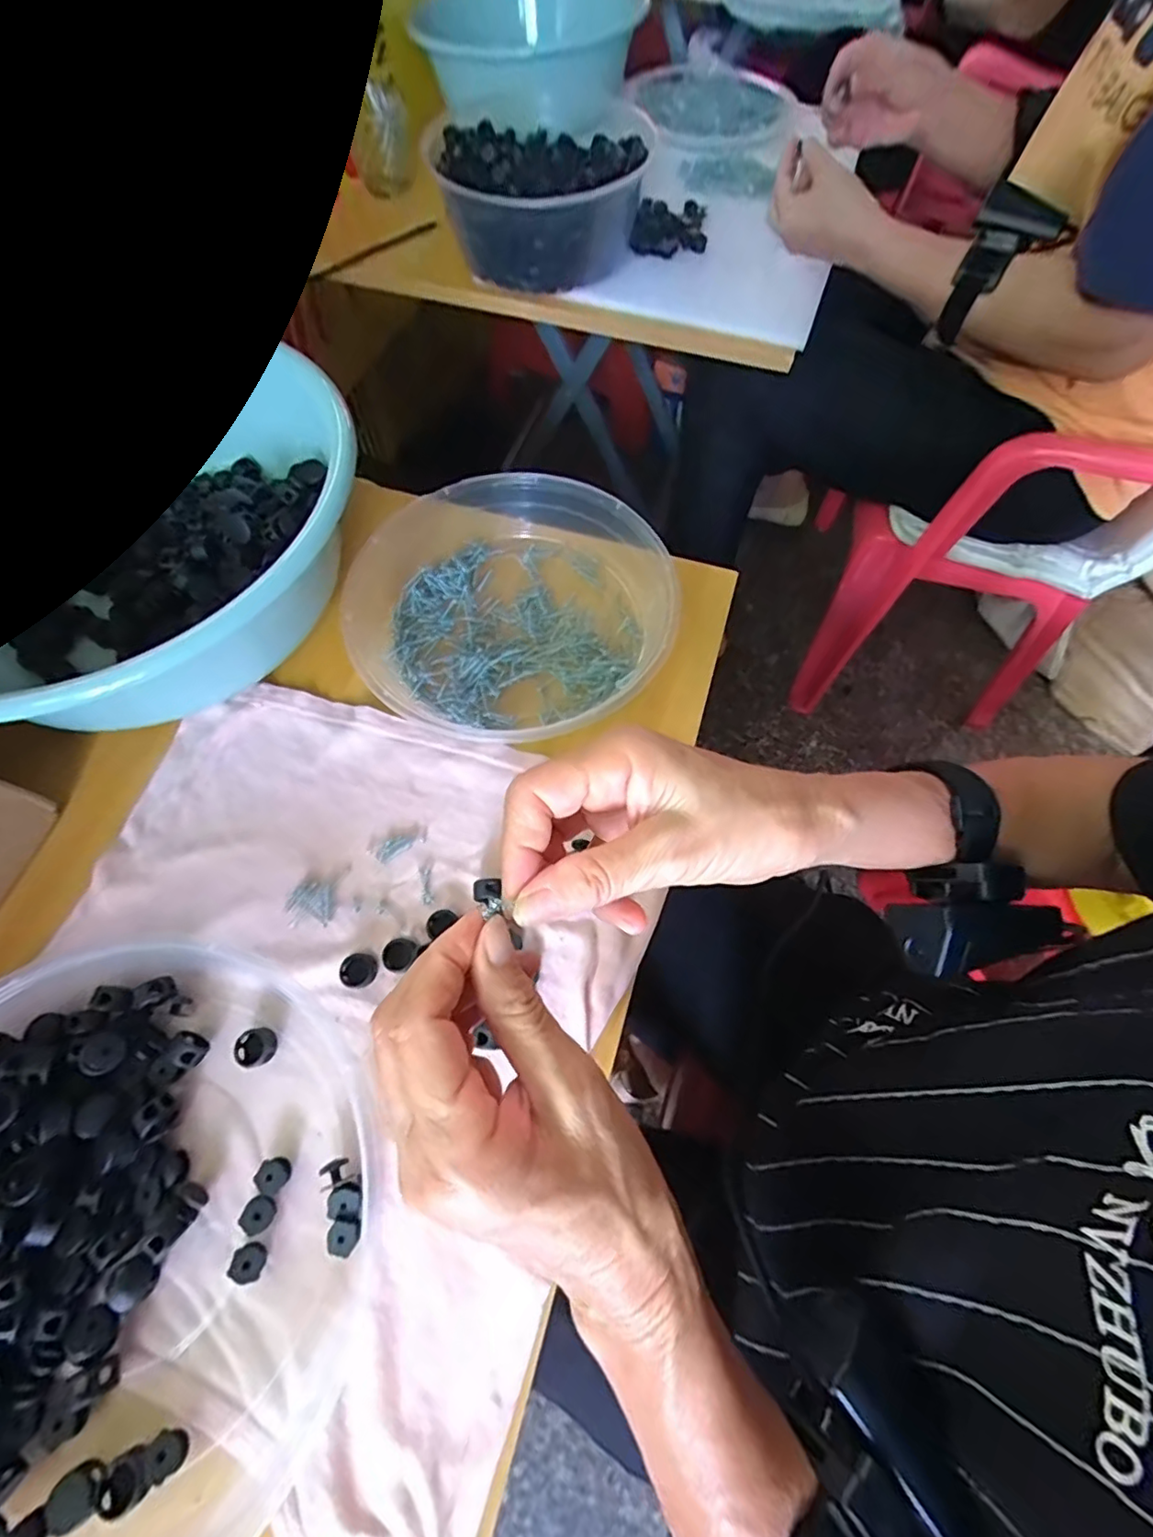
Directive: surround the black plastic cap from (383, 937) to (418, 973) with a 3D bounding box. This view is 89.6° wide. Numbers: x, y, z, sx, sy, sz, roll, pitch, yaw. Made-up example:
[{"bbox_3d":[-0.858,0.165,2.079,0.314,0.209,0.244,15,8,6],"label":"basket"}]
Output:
[{"bbox_3d":[-0.092,0.097,0.303,0.014,0.008,0.017,32,69,13],"label":"black plastic cap"}]

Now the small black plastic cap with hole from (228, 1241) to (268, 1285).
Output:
[{"bbox_3d":[-0.142,0.214,0.251,0.013,0.010,0.012,0,65,-1],"label":"small black plastic cap with hole"}]

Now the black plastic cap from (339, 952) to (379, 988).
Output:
[{"bbox_3d":[-0.112,0.104,0.300,0.017,0.007,0.017,0,65,-1],"label":"black plastic cap"}]

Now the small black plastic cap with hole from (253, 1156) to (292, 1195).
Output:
[{"bbox_3d":[-0.138,0.184,0.263,0.013,0.009,0.013,26,68,11],"label":"small black plastic cap with hole"}]

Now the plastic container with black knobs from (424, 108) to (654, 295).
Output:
[{"bbox_3d":[-0.039,-0.597,0.606,0.205,0.081,0.191,9,65,3],"label":"plastic container with black knobs"}]

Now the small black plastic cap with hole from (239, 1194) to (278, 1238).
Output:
[{"bbox_3d":[-0.141,0.198,0.258,0.013,0.011,0.014,0,65,-1],"label":"small black plastic cap with hole"}]

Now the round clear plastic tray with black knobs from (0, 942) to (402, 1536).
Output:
[{"bbox_3d":[-0.213,0.199,0.242,0.245,0.030,0.226,0,65,-1],"label":"round clear plastic tray with black knobs"}]

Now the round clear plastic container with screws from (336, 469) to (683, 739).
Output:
[{"bbox_3d":[-0.043,-0.106,0.380,0.212,0.038,0.193,10,66,4],"label":"round clear plastic container with screws"}]

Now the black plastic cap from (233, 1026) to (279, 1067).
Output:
[{"bbox_3d":[-0.157,0.136,0.285,0.019,0.009,0.017,-2,65,-2],"label":"black plastic cap"}]

